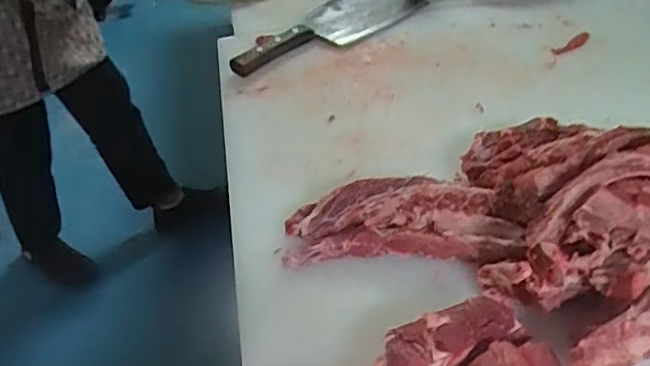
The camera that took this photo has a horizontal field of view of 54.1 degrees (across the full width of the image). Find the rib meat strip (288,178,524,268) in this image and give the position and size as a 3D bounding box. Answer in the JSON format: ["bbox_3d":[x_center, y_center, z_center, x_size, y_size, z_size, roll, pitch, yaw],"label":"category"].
[{"bbox_3d":[0.080,0.040,0.695,0.247,0.039,0.095,0,43,7],"label":"rib meat strip"}]

